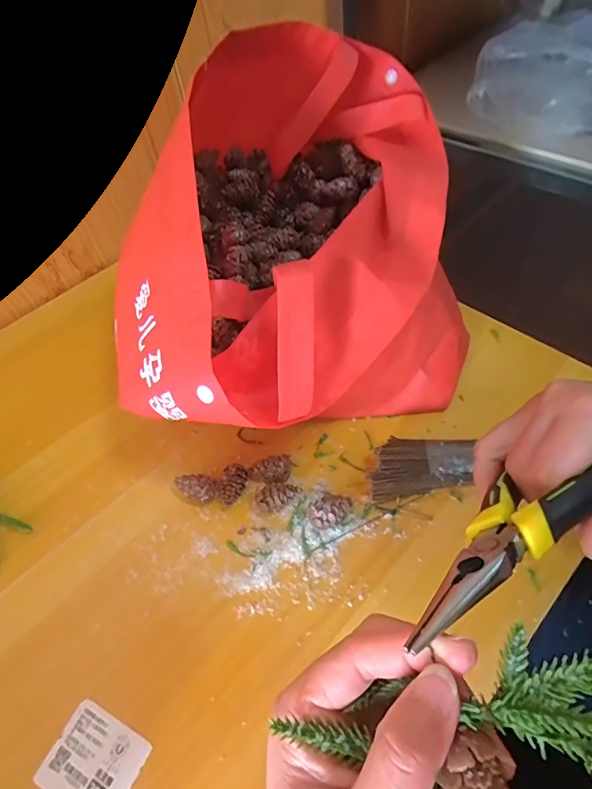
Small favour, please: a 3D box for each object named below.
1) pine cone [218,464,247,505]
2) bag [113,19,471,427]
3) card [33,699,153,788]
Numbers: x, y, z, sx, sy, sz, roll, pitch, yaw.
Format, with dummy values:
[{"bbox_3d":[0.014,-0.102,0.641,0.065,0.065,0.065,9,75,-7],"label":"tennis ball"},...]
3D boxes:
[{"bbox_3d":[-0.051,0.076,0.381,0.021,0.020,0.033,6,54,12],"label":"pine cone"},{"bbox_3d":[0.008,-0.122,0.415,0.255,0.204,0.371,-6,53,3],"label":"bag"},{"bbox_3d":[-0.126,0.229,0.287,0.059,0.004,0.048,19,58,20],"label":"card"}]

